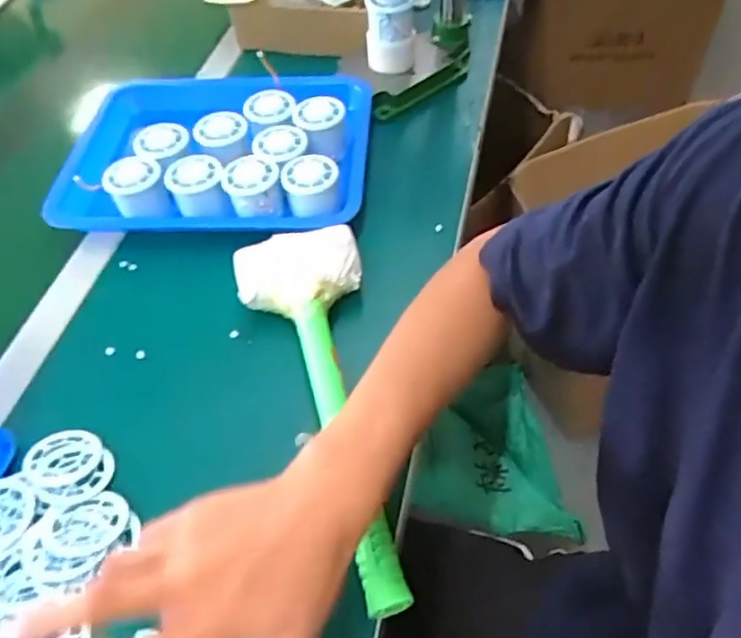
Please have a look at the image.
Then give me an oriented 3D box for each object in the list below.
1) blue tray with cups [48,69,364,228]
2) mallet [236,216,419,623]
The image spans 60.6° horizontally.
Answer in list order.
[{"bbox_3d":[-0.177,-0.200,0.718,0.337,0.060,0.259,1,52,6],"label":"blue tray with cups"},{"bbox_3d":[-0.036,0.061,0.503,0.106,0.054,0.326,-12,52,-5],"label":"mallet"}]

